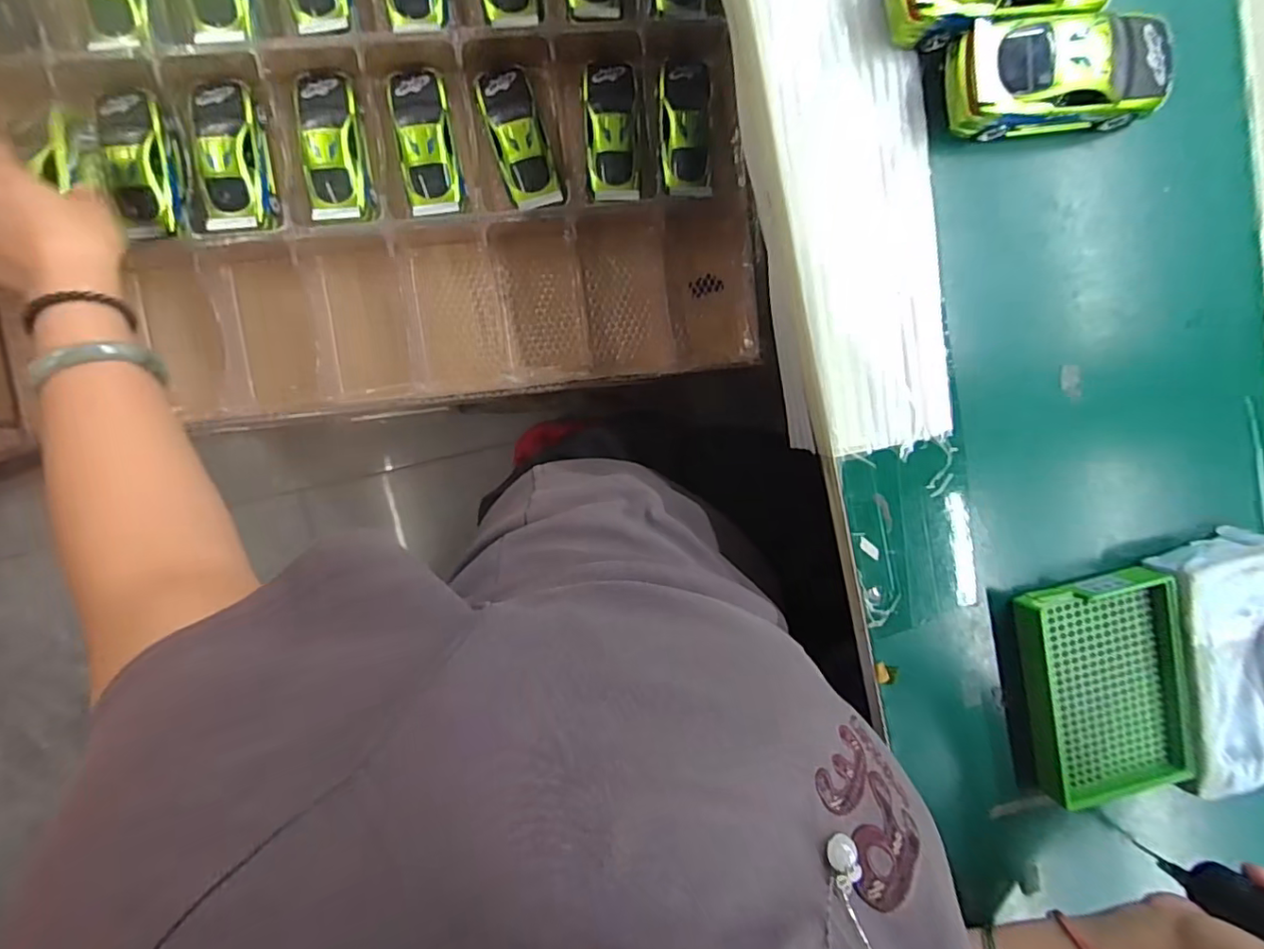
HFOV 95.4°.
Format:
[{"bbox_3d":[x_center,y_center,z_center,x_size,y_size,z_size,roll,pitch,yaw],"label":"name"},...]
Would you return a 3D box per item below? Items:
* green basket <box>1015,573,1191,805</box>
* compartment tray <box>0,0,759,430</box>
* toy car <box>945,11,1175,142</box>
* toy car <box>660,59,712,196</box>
[{"bbox_3d":[0.303,0.139,0.368,0.095,0.021,0.142,-15,98,-5],"label":"green basket"},{"bbox_3d":[-0.210,-0.290,0.515,0.632,0.053,0.456,-8,97,-5],"label":"compartment tray"},{"bbox_3d":[0.247,-0.226,0.324,0.132,0.035,0.052,-7,97,-6],"label":"toy car"},{"bbox_3d":[0.051,-0.320,0.527,0.047,0.029,0.130,-1,96,-6],"label":"toy car"}]

